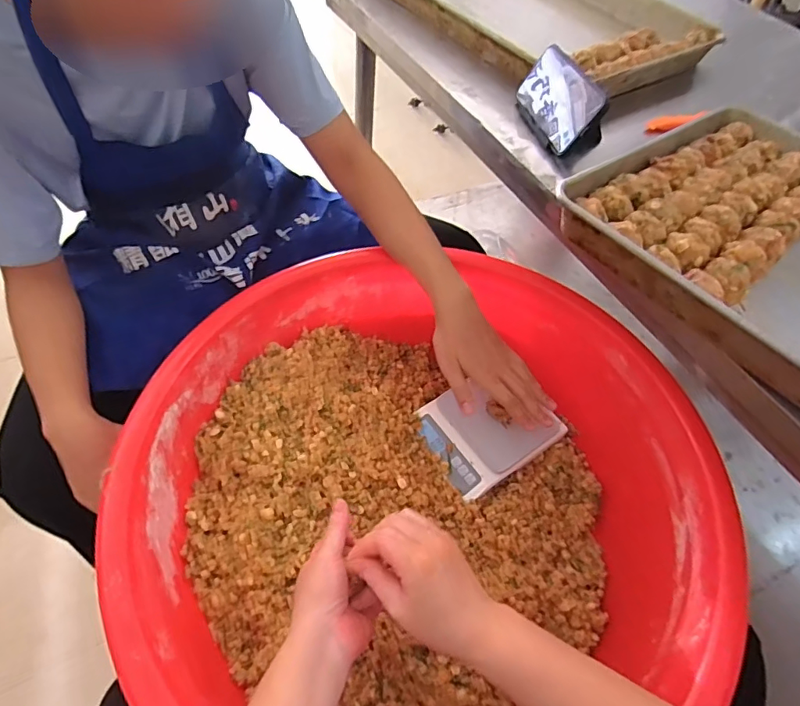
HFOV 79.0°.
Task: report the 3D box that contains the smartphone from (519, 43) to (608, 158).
[{"bbox_3d":[0.200,-0.327,0.620,0.013,0.078,0.168,14,46,-34],"label":"smartphone"}]

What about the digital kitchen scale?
[{"bbox_3d":[0.126,0.102,0.697,0.179,0.028,0.146,-28,61,-22],"label":"digital kitchen scale"}]

